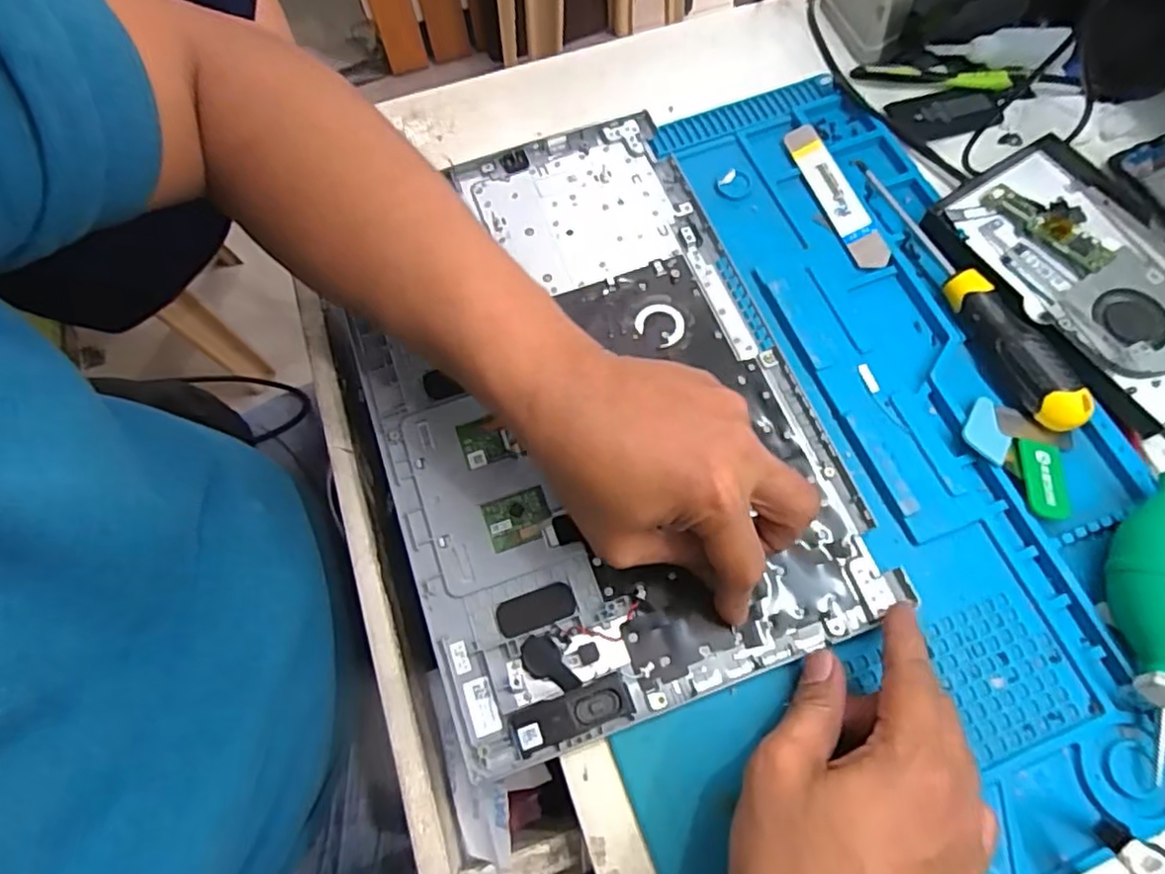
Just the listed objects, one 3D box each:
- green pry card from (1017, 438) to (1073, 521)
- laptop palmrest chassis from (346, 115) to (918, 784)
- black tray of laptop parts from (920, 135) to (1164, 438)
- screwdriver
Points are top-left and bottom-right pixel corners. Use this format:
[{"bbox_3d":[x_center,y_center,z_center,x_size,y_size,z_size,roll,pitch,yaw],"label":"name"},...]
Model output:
[{"bbox_3d":[0.252,0.022,0.358,0.023,0.006,0.046,11,62,0],"label":"green pry card"},{"bbox_3d":[-0.005,-0.030,0.390,0.234,0.012,0.361,-20,69,-6],"label":"laptop palmrest chassis"},{"bbox_3d":[0.301,-0.092,0.395,0.116,0.024,0.178,-31,70,-10],"label":"black tray of laptop parts"},{"bbox_3d":[0.228,-0.091,0.397,0.022,0.023,0.201,-24,69,-7],"label":"screwdriver"}]

